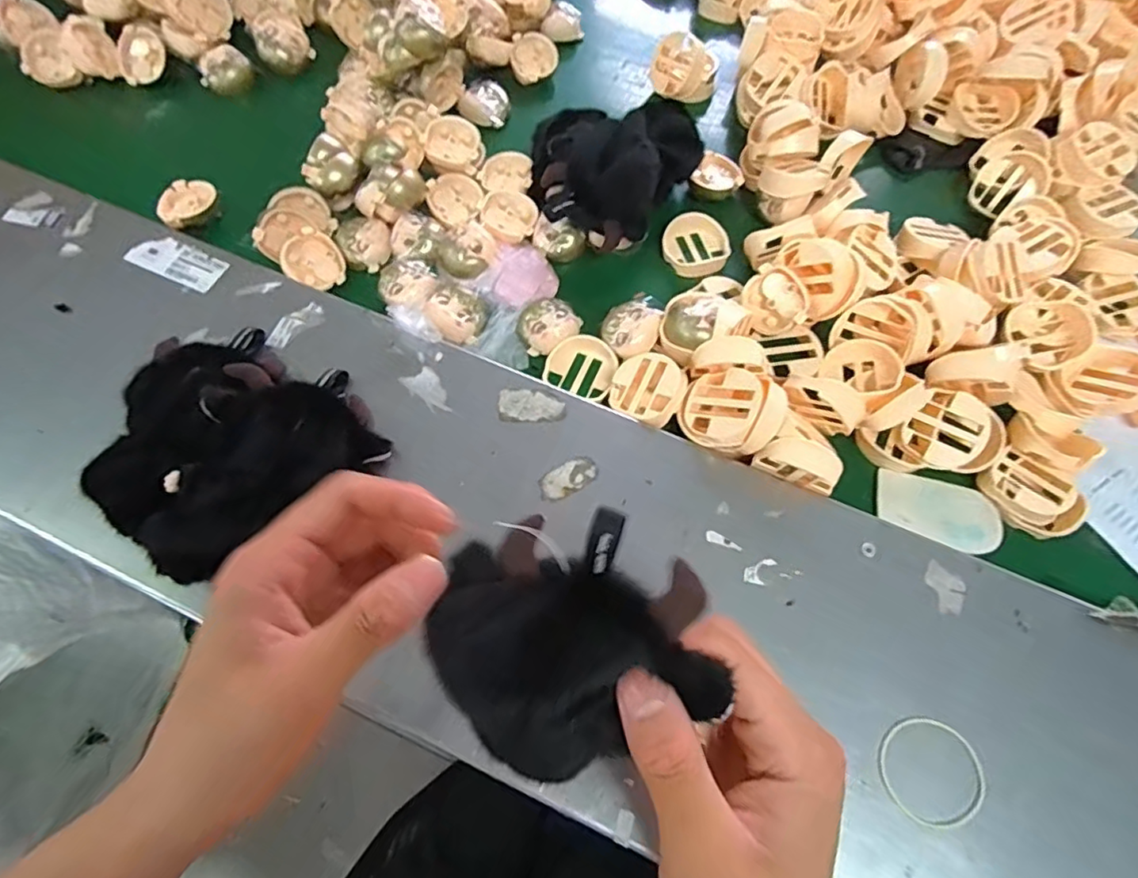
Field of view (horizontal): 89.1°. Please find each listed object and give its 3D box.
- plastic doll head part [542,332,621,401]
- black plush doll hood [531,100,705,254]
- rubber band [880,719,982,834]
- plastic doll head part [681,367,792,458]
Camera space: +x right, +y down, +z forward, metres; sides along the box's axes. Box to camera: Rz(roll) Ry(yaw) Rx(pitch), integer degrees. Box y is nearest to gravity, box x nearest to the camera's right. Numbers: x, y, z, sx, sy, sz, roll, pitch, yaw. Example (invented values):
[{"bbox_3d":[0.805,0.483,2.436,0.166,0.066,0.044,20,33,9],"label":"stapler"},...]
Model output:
[{"bbox_3d":[0.012,-0.057,0.457,0.055,0.018,0.052,1,66,-1],"label":"plastic doll head part"},{"bbox_3d":[0.040,-0.234,0.492,0.146,0.062,0.137,2,66,-1],"label":"black plush doll hood"},{"bbox_3d":[0.207,0.190,0.329,0.058,0.004,0.055,39,73,15],"label":"rubber band"},{"bbox_3d":[0.114,-0.022,0.401,0.064,0.037,0.059,0,68,1],"label":"plastic doll head part"}]

